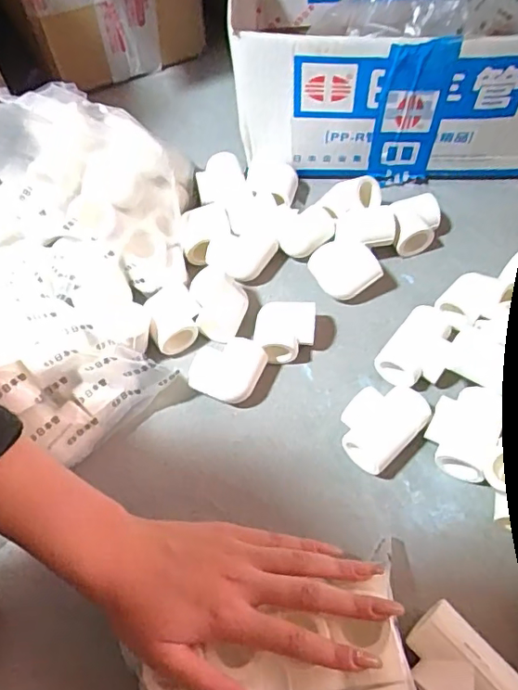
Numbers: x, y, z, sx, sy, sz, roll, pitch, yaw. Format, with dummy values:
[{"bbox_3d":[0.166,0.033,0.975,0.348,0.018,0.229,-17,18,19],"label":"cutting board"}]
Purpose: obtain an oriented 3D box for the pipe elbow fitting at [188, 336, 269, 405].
[{"bbox_3d":[-0.025,0.021,0.443,0.057,0.032,0.044,10,59,9],"label":"pipe elbow fitting"}]

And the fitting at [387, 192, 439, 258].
[{"bbox_3d":[0.146,-0.113,0.515,0.049,0.042,0.049,-12,60,-5],"label":"fitting"}]

